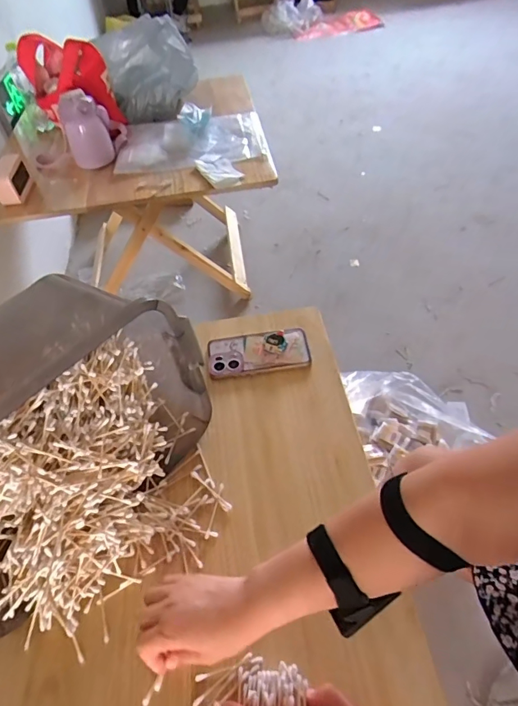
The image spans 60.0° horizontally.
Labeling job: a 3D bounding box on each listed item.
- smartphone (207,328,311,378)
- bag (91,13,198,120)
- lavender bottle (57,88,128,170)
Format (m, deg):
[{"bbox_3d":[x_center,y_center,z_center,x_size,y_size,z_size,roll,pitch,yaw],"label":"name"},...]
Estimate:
[{"bbox_3d":[-0.001,-0.004,0.725,0.162,0.020,0.081,-7,50,-1],"label":"smartphone"},{"bbox_3d":[-0.331,-0.863,1.392,0.286,0.252,0.113,-14,50,-6],"label":"bag"},{"bbox_3d":[-0.444,-0.612,1.205,0.160,0.182,0.125,-19,50,-10],"label":"lavender bottle"}]

